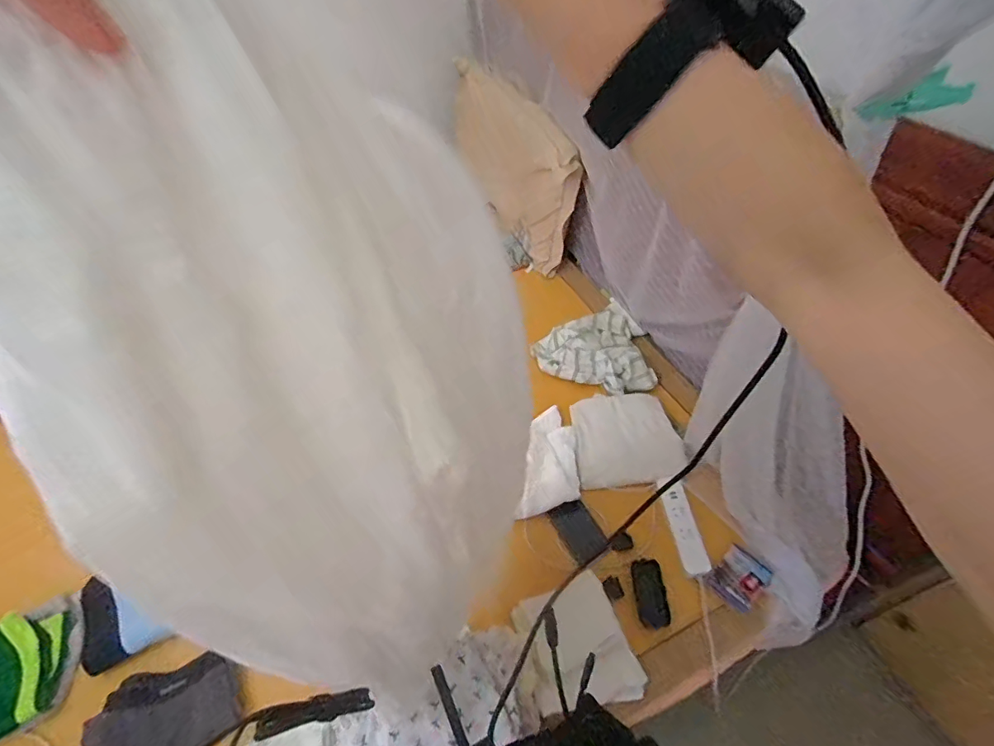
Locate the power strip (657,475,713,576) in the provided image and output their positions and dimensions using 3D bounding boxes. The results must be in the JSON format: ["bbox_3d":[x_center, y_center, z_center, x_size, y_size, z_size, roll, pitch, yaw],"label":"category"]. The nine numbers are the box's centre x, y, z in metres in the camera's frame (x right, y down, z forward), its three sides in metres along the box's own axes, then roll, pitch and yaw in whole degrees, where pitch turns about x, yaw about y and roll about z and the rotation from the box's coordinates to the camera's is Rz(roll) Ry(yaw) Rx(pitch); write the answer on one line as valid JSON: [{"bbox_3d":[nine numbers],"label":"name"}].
[{"bbox_3d":[0.353,0.278,0.918,0.056,0.021,0.192,-10,50,-2],"label":"power strip"}]

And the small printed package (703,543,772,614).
[{"bbox_3d":[0.428,0.360,0.852,0.090,0.021,0.076,-34,54,-21],"label":"small printed package"}]

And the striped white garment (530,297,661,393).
[{"bbox_3d":[0.248,-0.053,1.170,0.263,0.067,0.246,-20,51,-10],"label":"striped white garment"}]

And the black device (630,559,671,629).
[{"bbox_3d":[0.270,0.385,0.848,0.054,0.016,0.106,-4,50,3],"label":"black device"}]

